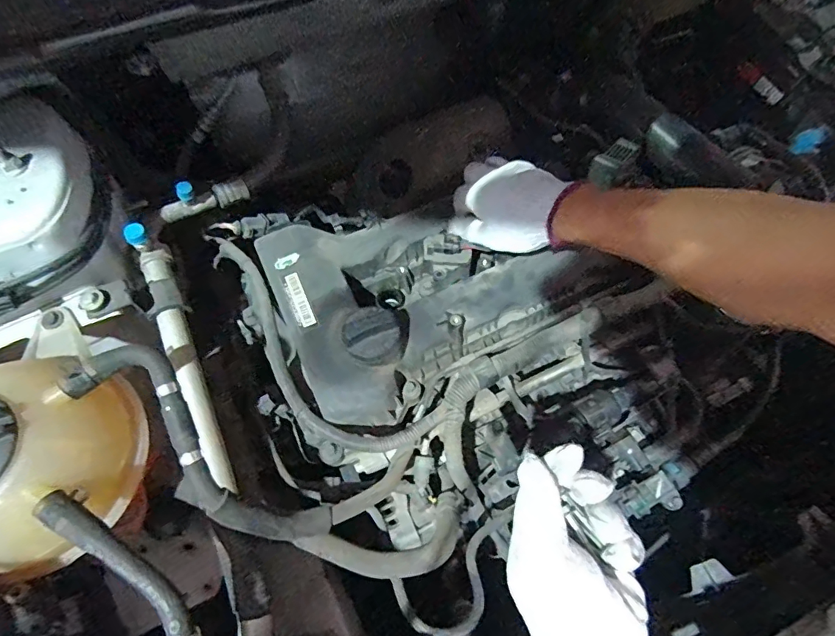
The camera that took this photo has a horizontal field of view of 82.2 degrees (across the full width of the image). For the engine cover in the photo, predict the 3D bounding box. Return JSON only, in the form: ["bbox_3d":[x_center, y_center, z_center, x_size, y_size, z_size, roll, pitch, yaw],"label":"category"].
[{"bbox_3d":[0.021,-0.058,0.520,0.337,0.082,0.231,-24,70,-10],"label":"engine cover"}]

